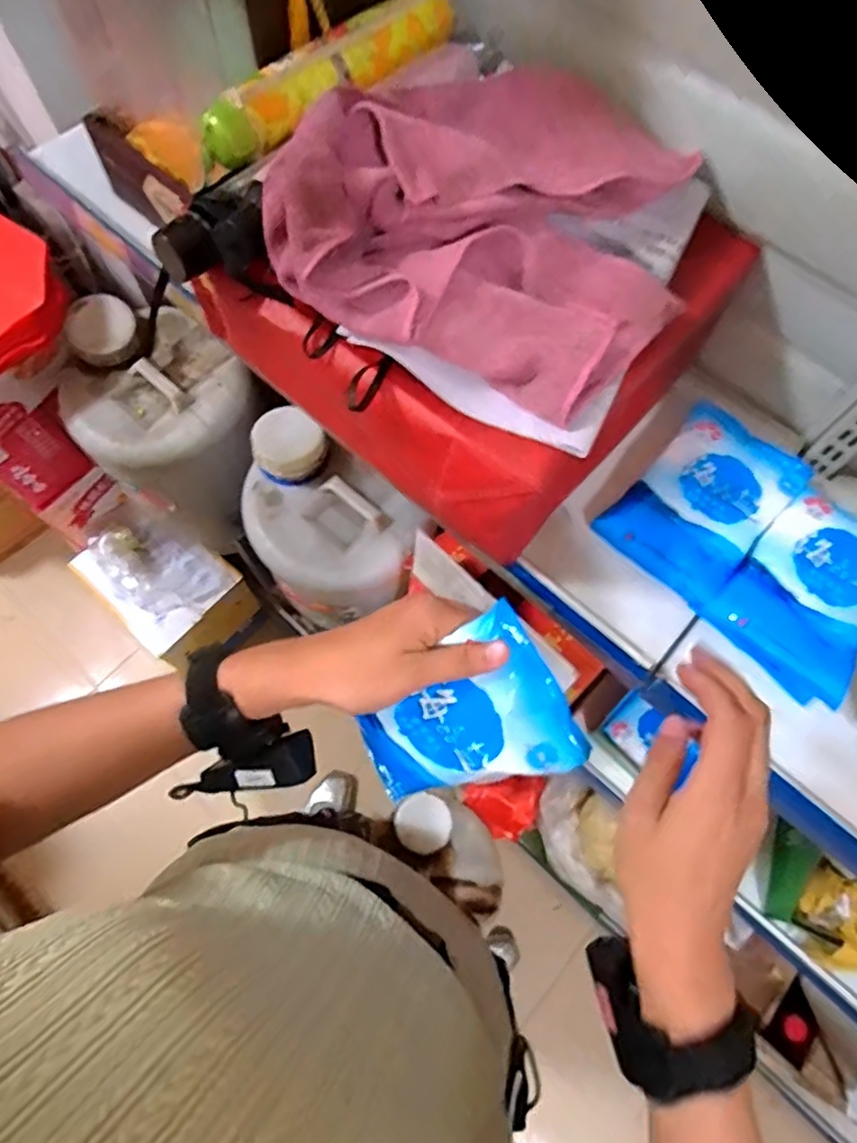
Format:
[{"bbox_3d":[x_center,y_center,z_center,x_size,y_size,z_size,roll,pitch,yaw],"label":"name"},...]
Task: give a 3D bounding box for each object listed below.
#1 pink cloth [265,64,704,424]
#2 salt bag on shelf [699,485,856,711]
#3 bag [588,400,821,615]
[{"bbox_3d":[0.062,-0.257,0.444,0.259,0.059,0.292,34,72,-9],"label":"pink cloth"},{"bbox_3d":[0.316,0.013,0.516,0.112,0.031,0.158,37,73,13],"label":"salt bag on shelf"},{"bbox_3d":[0.241,-0.063,0.549,0.111,0.030,0.163,41,74,14],"label":"bag"}]

